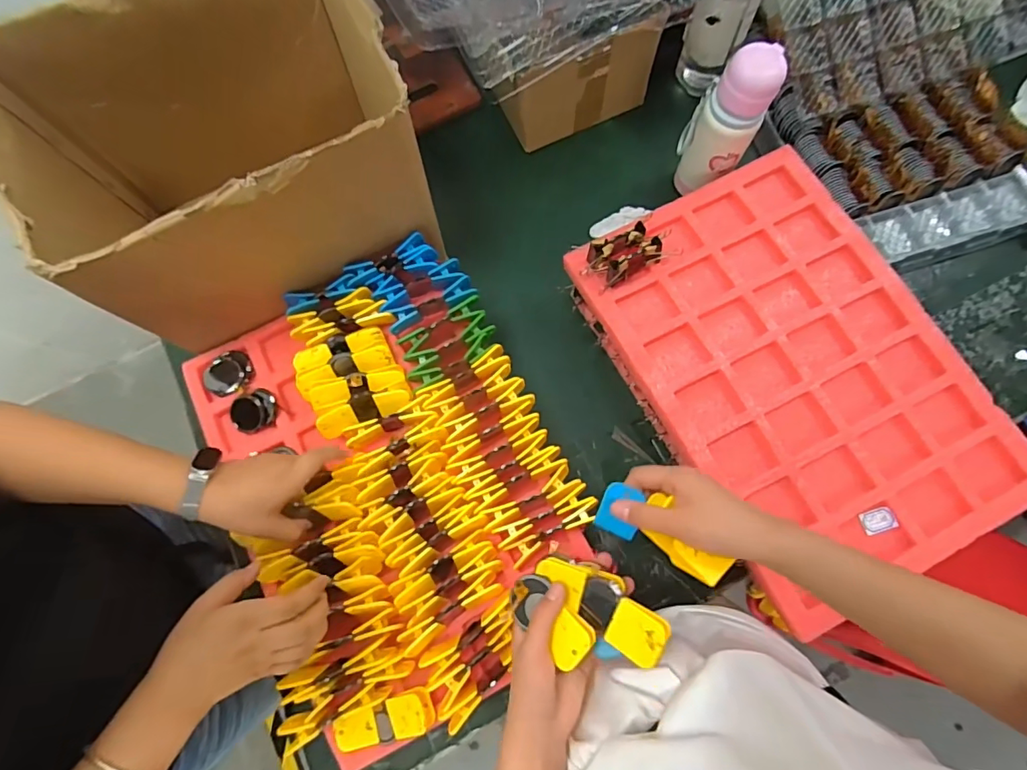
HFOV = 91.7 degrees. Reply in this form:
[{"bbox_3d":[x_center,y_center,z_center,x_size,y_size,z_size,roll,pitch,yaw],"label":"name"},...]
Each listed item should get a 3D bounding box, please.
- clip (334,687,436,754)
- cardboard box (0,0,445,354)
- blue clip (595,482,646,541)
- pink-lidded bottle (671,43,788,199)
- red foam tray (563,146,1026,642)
[{"bbox_3d":[-0.130,0.339,0.500,0.106,0.018,0.039,-23,74,7],"label":"clip"},{"bbox_3d":[-0.305,-0.268,0.583,0.402,0.246,0.308,-25,78,-3],"label":"cardboard box"},{"bbox_3d":[0.093,0.108,0.432,0.035,0.010,0.045,22,73,5],"label":"blue clip"},{"bbox_3d":[0.274,-0.342,0.653,0.085,0.181,0.092,24,80,7],"label":"pink-lidded bottle"},{"bbox_3d":[0.325,-0.028,0.589,0.345,0.047,0.484,-24,75,-9],"label":"red foam tray"}]

